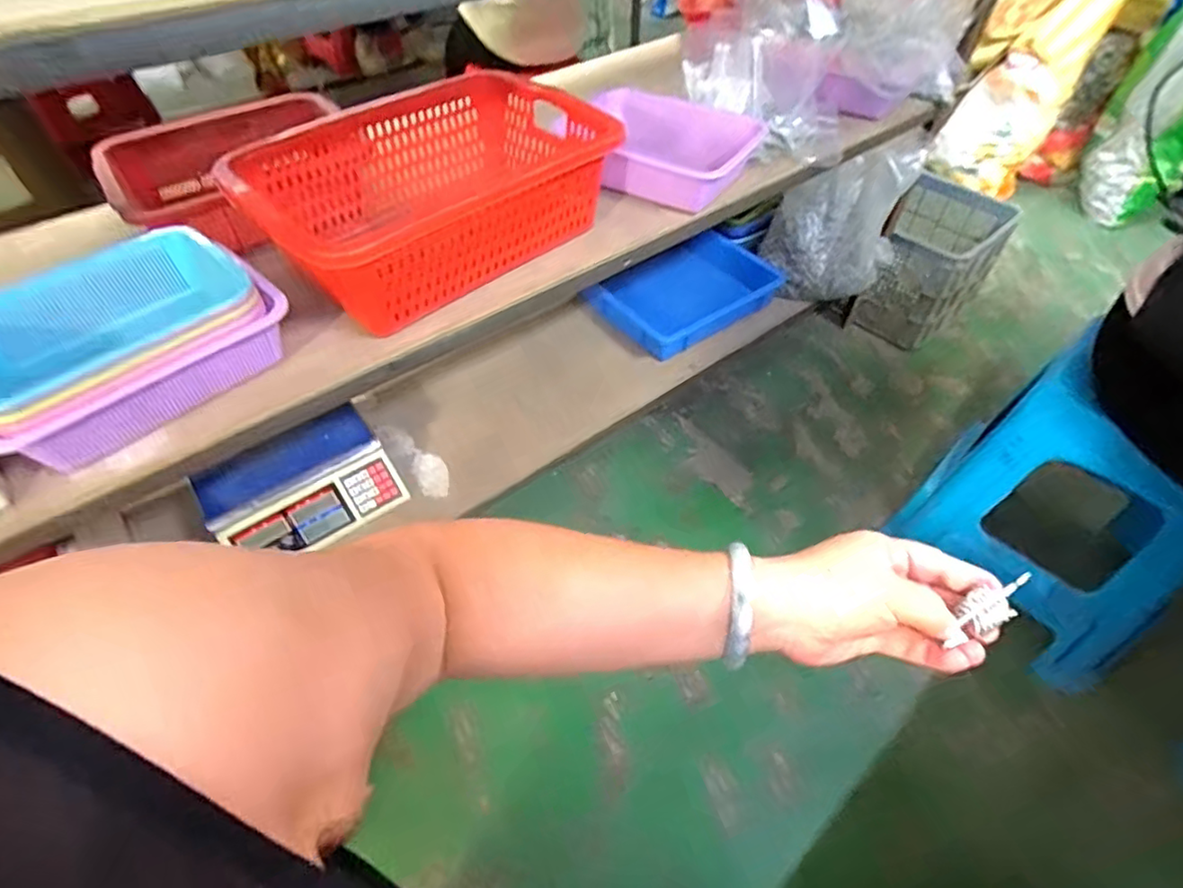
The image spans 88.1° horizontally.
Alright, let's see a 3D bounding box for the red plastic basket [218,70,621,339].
[{"bbox_3d":[-0.228,-0.362,0.864,0.365,0.151,0.502,36,58,25],"label":"red plastic basket"}]

